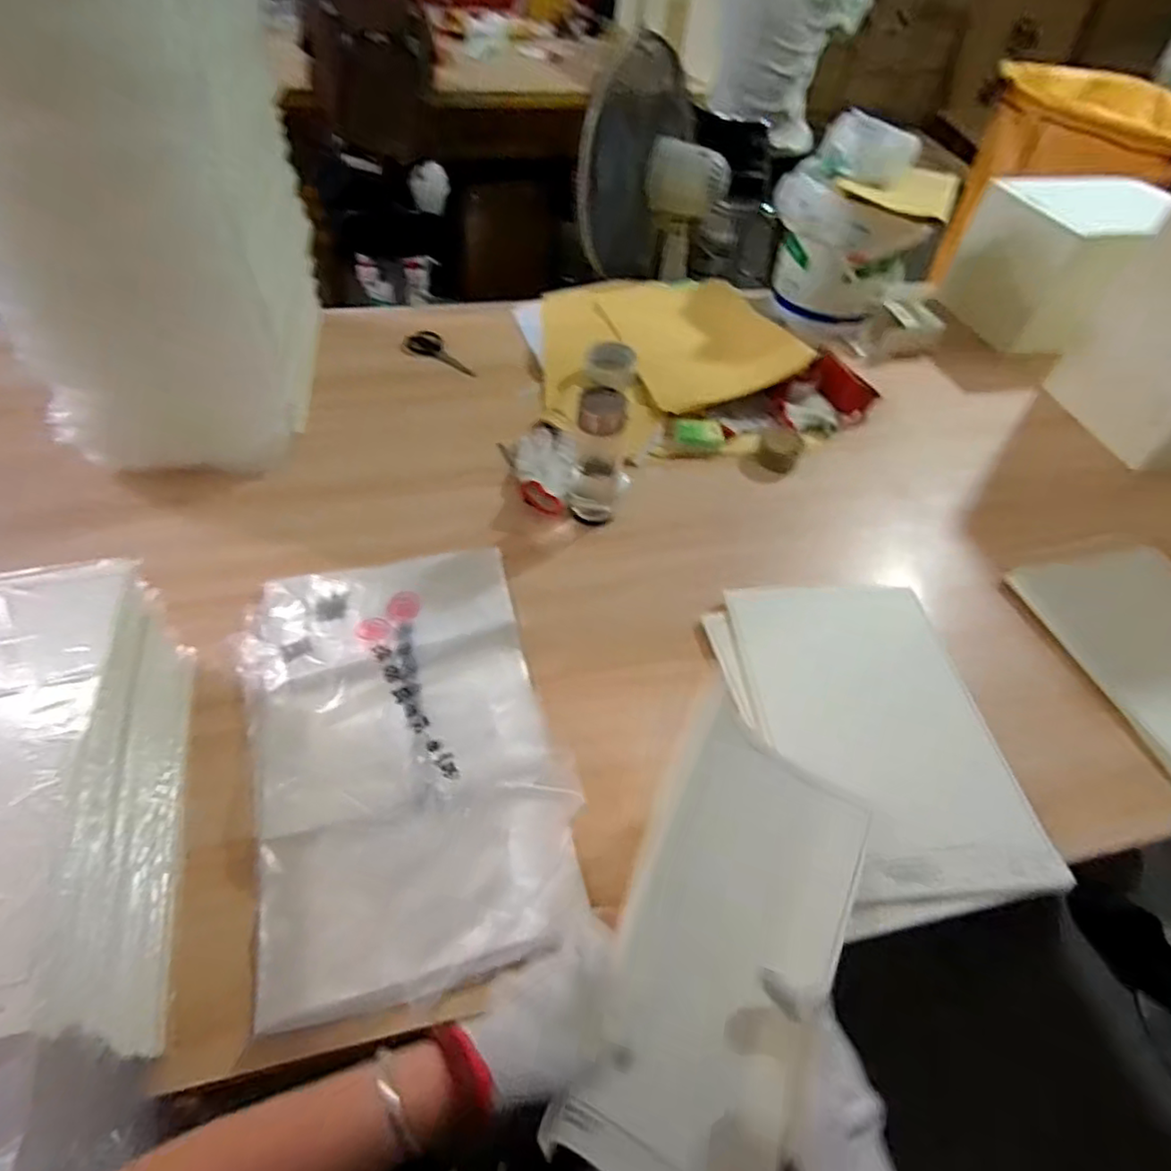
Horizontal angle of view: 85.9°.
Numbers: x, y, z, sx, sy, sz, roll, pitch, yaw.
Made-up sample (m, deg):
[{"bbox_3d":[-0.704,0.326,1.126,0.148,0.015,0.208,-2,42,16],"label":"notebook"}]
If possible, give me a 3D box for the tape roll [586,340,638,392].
[{"bbox_3d":[0.045,-0.380,1.092,0.082,0.047,0.082,3,51,-4],"label":"tape roll"}]

